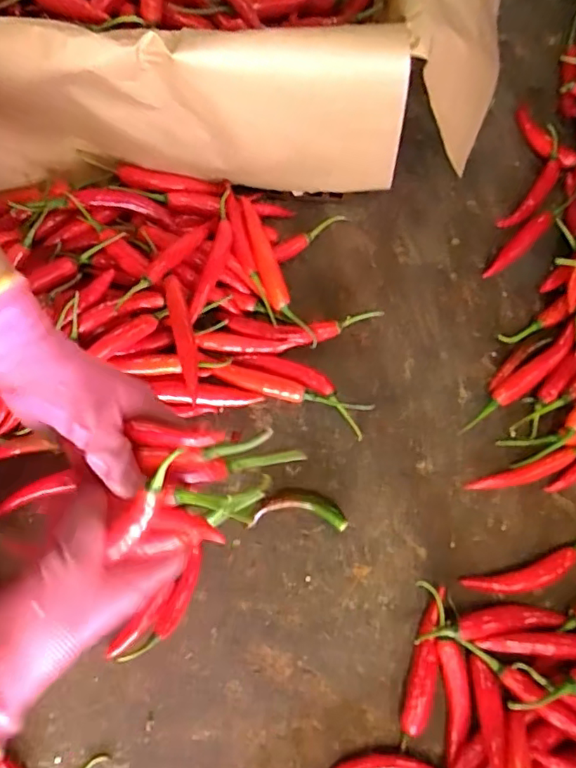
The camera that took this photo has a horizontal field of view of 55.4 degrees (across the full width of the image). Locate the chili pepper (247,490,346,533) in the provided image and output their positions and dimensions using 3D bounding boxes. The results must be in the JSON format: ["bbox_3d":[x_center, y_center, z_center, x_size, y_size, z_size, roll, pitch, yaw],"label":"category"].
[{"bbox_3d":[0.010,0.116,0.501,0.086,0.017,0.032,3,72,2],"label":"chili pepper"}]

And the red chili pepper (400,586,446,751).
[{"bbox_3d":[0.113,0.234,0.456,0.022,0.021,0.124,15,72,5],"label":"red chili pepper"}]

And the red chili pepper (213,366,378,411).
[{"bbox_3d":[0.003,0.007,0.533,0.154,0.020,0.020,16,72,6],"label":"red chili pepper"}]

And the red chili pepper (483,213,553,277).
[{"bbox_3d":[0.250,-0.150,0.593,0.019,0.020,0.100,43,77,13],"label":"red chili pepper"}]

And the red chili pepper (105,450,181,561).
[{"bbox_3d":[-0.087,0.071,0.341,0.017,0.018,0.078,35,104,11],"label":"red chili pepper"}]

